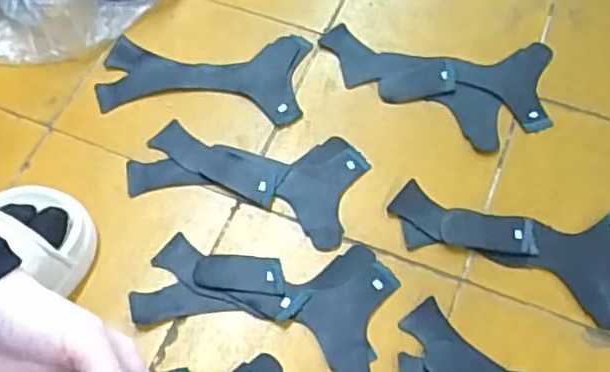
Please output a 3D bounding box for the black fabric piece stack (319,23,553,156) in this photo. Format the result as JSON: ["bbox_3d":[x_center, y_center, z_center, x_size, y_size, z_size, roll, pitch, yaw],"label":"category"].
[{"bbox_3d":[0.123,-0.094,0.620,0.210,0.007,0.118,6,64,5],"label":"black fabric piece stack"}]

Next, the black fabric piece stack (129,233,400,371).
[{"bbox_3d":[-0.035,0.088,0.538,0.200,0.012,0.104,13,65,8],"label":"black fabric piece stack"}]

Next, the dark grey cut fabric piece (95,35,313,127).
[{"bbox_3d":[-0.100,-0.109,0.641,0.197,0.011,0.094,6,64,5],"label":"dark grey cut fabric piece"}]

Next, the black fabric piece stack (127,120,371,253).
[{"bbox_3d":[-0.055,-0.012,0.587,0.201,0.013,0.098,13,65,8],"label":"black fabric piece stack"}]

